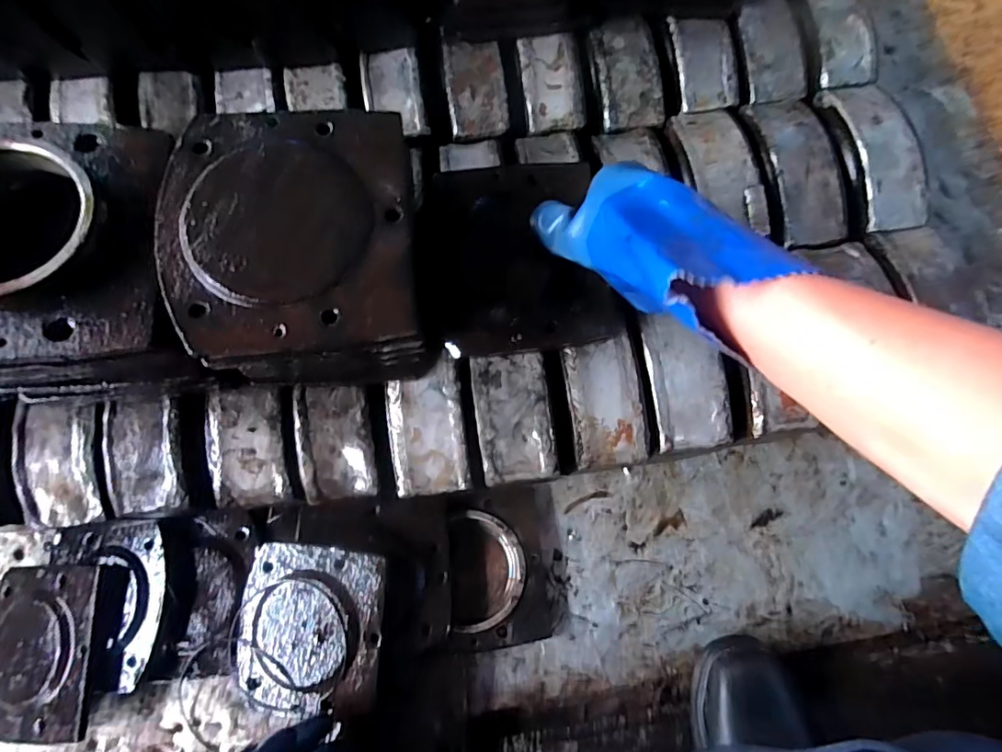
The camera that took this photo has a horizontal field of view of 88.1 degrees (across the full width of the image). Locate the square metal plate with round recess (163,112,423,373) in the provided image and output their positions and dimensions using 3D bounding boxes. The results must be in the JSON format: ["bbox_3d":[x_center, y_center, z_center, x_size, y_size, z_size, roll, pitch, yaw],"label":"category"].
[{"bbox_3d":[-0.128,-0.085,0.320,0.146,0.032,0.173,-6,77,-1],"label":"square metal plate with round recess"}]

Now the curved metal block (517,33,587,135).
[{"bbox_3d":[0.050,-0.292,0.521,0.057,0.025,0.098,-9,92,-2],"label":"curved metal block"}]

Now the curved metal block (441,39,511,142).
[{"bbox_3d":[-0.025,-0.286,0.513,0.058,0.010,0.098,-8,87,-1],"label":"curved metal block"}]

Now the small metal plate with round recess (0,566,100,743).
[{"bbox_3d":[-0.460,0.274,0.515,0.134,0.017,0.161,-1,80,12],"label":"small metal plate with round recess"}]

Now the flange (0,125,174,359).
[{"bbox_3d":[-0.284,-0.089,0.311,0.150,0.042,0.163,-4,77,0],"label":"flange"}]

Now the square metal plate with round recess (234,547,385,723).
[{"bbox_3d":[-0.182,0.242,0.493,0.142,0.011,0.151,2,83,9],"label":"square metal plate with round recess"}]

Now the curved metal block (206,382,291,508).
[{"bbox_3d":[-0.205,0.056,0.421,0.057,0.032,0.091,-7,77,-1],"label":"curved metal block"}]

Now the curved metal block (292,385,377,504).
[{"bbox_3d":[-0.135,0.053,0.432,0.059,0.032,0.093,-7,91,-1],"label":"curved metal block"}]

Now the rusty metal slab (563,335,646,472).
[{"bbox_3d":[0.086,0.022,0.429,0.056,0.029,0.099,-8,77,-1],"label":"rusty metal slab"}]

